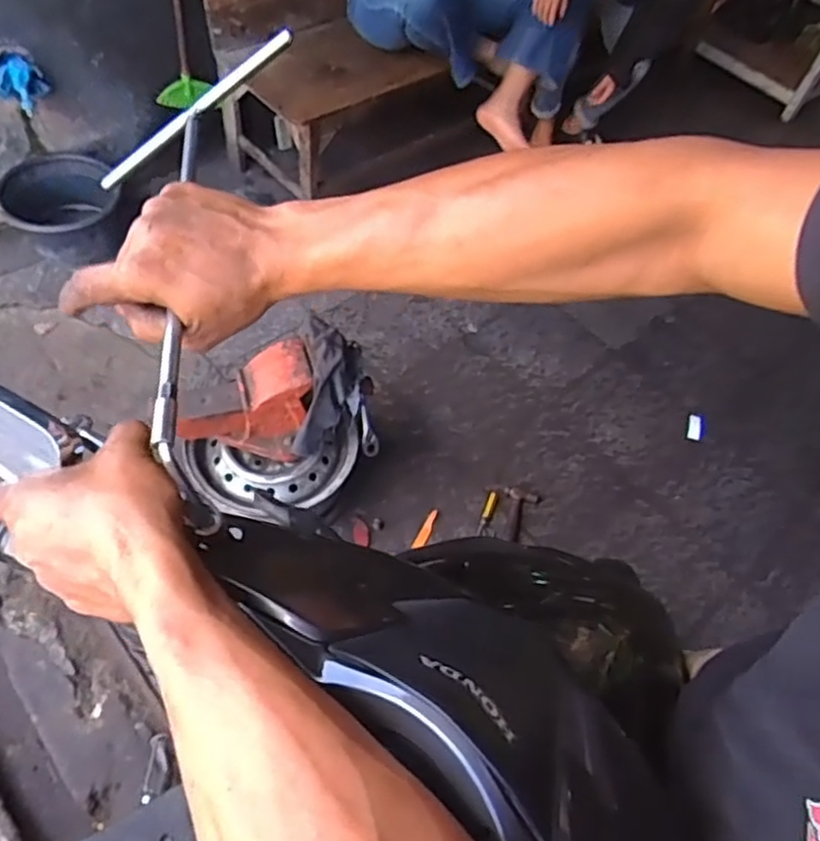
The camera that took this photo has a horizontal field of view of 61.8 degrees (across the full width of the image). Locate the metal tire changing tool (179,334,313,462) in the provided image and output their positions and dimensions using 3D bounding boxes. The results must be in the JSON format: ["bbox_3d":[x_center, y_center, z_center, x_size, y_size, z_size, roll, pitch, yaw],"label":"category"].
[{"bbox_3d":[-0.320,-0.040,1.342,0.247,0.199,0.134,5,55,-6],"label":"metal tire changing tool"}]

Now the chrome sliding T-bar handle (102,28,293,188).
[{"bbox_3d":[-0.168,-0.231,0.522,0.205,0.010,0.013,-24,51,26],"label":"chrome sliding T-bar handle"}]

